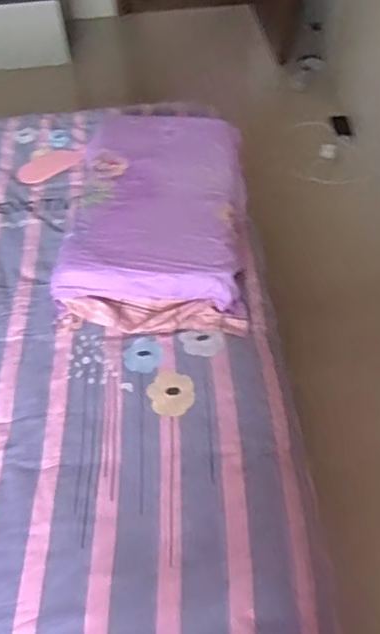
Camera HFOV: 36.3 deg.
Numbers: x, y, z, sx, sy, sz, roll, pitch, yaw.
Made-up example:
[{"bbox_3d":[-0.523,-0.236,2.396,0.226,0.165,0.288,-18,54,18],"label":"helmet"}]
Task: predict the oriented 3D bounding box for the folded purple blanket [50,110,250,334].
[{"bbox_3d":[-0.057,-0.235,1.261,0.353,0.115,0.611,1,48,5],"label":"folded purple blanket"}]

